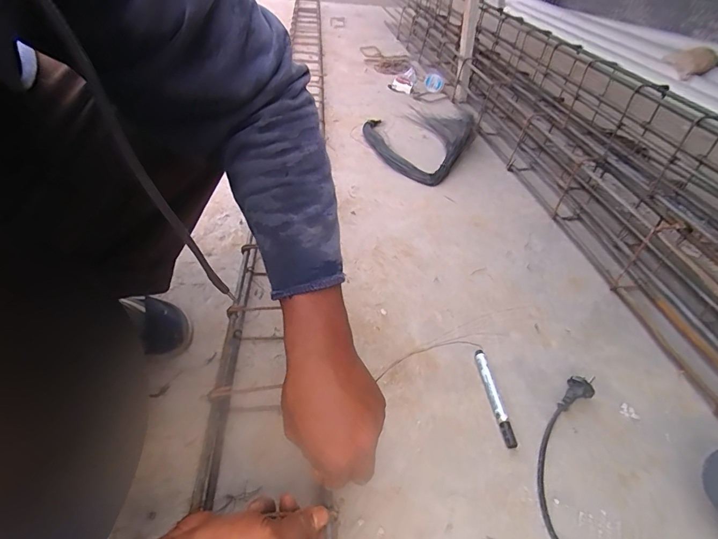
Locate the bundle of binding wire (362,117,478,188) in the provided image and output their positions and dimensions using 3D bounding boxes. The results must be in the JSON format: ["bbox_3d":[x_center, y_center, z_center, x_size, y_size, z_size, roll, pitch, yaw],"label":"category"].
[{"bbox_3d":[0.165,-0.398,1.172,0.321,0.047,0.449,20,44,17],"label":"bundle of binding wire"}]

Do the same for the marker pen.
[{"bbox_3d":[0.188,0.175,0.555,0.016,0.016,0.143,-1,42,-6],"label":"marker pen"}]

